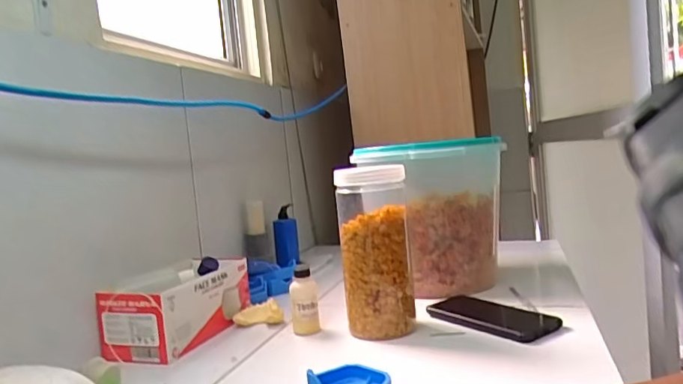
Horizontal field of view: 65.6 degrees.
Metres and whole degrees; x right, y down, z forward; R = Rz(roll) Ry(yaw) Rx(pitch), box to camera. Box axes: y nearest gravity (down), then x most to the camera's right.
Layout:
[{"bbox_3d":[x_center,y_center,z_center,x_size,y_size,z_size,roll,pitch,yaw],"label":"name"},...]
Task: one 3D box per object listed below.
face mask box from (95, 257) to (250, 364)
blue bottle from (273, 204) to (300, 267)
[{"bbox_3d":[-0.219,0.157,0.736,0.106,0.094,0.203,-4,4,23],"label":"face mask box"},{"bbox_3d":[-0.116,0.090,1.099,0.047,0.134,0.040,-5,-28,1],"label":"blue bottle"}]

